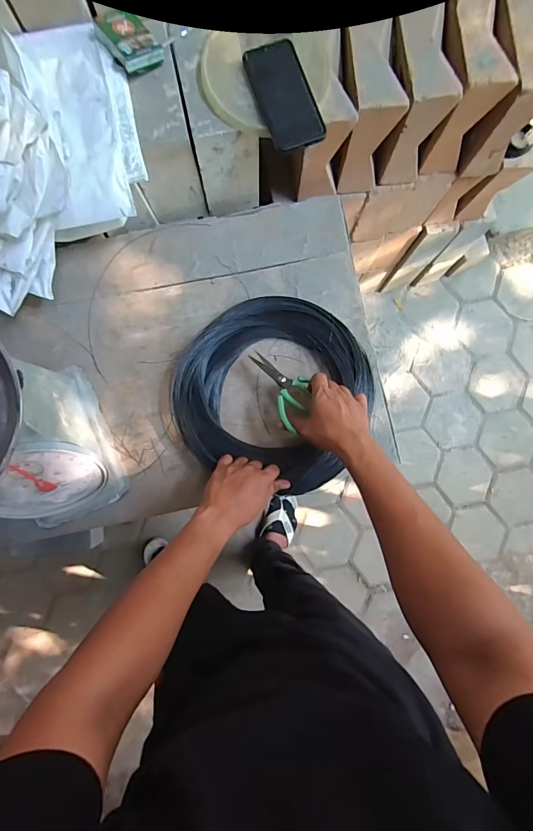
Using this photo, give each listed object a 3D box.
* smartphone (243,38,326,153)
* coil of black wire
[{"bbox_3d":[0.025,-0.464,0.556,0.079,0.018,0.153,-19,85,-2],"label":"smartphone"},{"bbox_3d":[0.011,-0.049,0.666,0.319,0.047,0.308,0,85,-1],"label":"coil of black wire"}]

